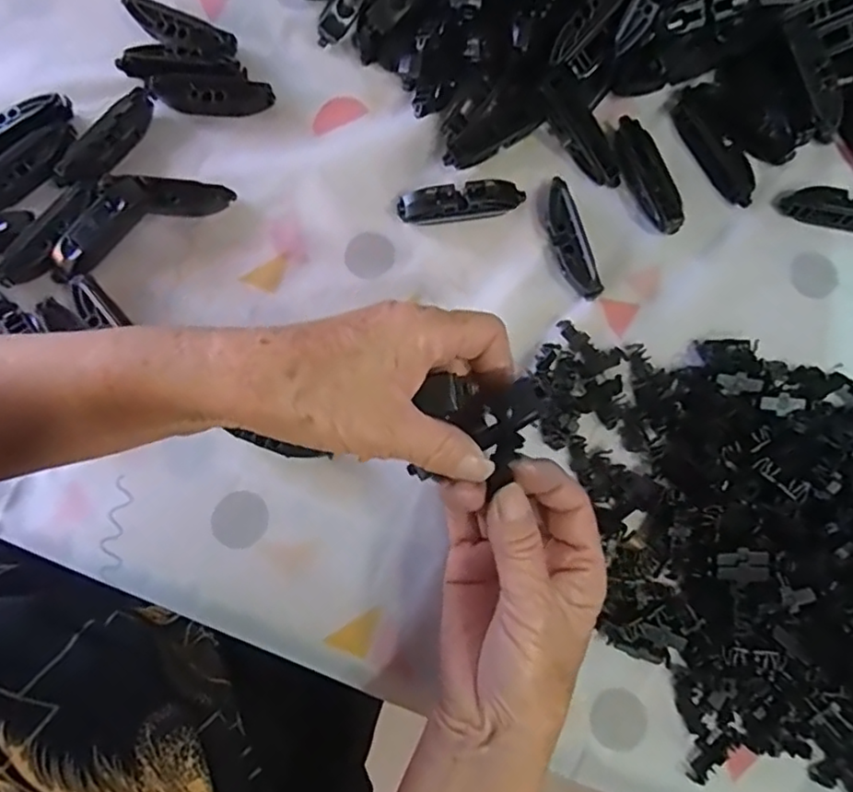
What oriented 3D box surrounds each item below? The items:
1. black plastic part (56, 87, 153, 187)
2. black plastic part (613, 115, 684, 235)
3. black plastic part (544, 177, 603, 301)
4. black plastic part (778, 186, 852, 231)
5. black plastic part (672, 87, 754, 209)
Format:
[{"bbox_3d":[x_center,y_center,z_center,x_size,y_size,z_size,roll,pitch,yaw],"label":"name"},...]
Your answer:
[{"bbox_3d":[-0.204,-0.164,0.395,0.021,0.012,0.077,35,81,5],"label":"black plastic part"},{"bbox_3d":[0.144,-0.144,0.406,0.024,0.012,0.082,-21,81,-4],"label":"black plastic part"},{"bbox_3d":[0.090,-0.099,0.395,0.017,0.016,0.079,-15,80,-3],"label":"black plastic part"},{"bbox_3d":[0.274,-0.122,0.403,0.082,0.011,0.020,11,80,1],"label":"black plastic part"},{"bbox_3d":[0.191,-0.165,0.412,0.021,0.010,0.088,-29,81,-6],"label":"black plastic part"}]

